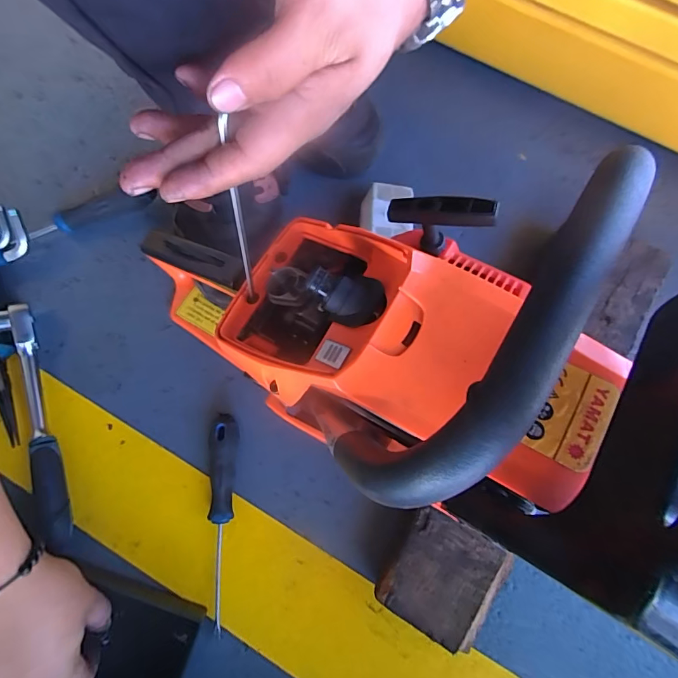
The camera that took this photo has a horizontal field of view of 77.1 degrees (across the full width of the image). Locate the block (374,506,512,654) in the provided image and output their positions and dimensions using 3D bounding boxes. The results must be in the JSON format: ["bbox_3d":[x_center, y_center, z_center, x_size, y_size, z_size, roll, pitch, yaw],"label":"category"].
[{"bbox_3d":[0.089,0.212,0.381,0.089,0.041,0.084,32,80,7],"label":"block"}]

